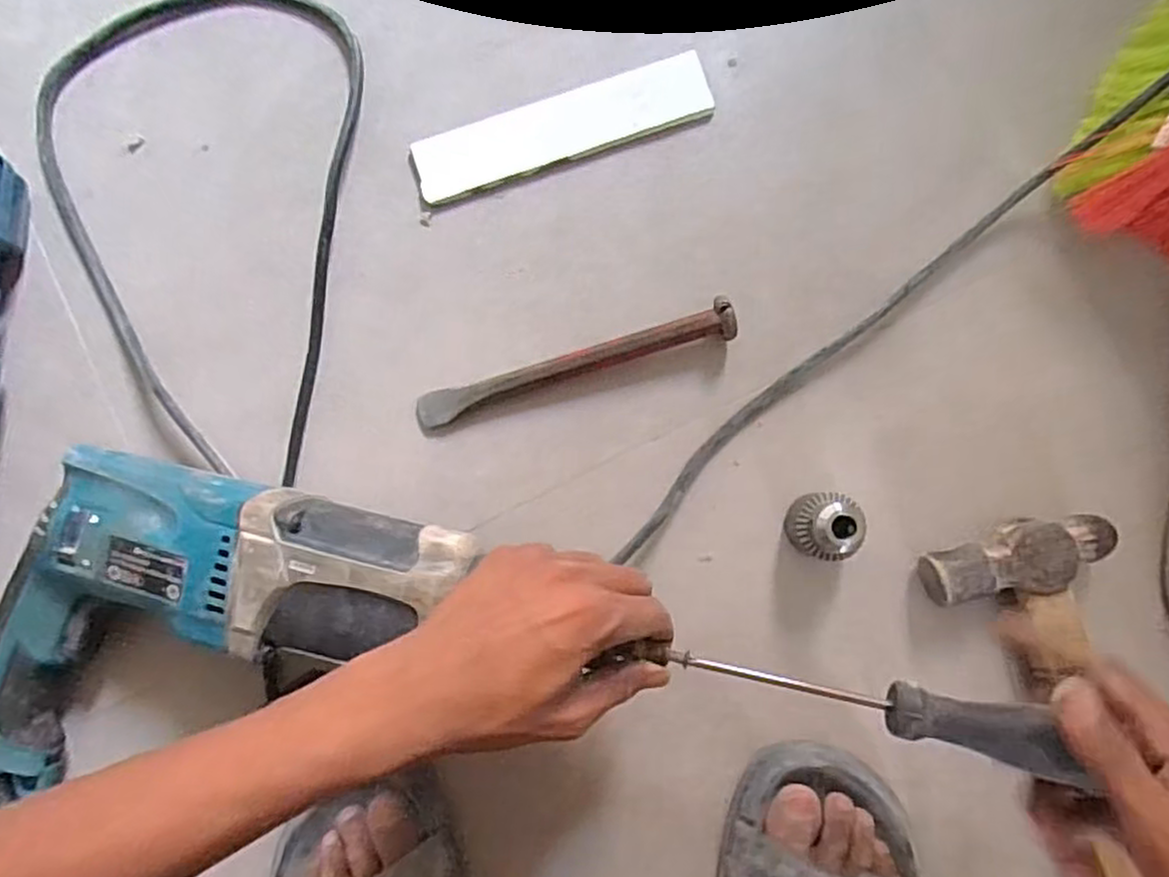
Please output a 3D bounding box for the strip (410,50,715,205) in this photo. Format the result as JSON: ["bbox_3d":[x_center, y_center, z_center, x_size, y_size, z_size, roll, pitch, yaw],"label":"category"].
[{"bbox_3d":[-0.015,-0.207,0.472,0.200,0.006,0.044,-19,86,0],"label":"strip"}]

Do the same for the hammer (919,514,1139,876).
[{"bbox_3d":[0.286,0.199,0.411,0.104,0.029,0.303,-13,85,0],"label":"hammer"}]

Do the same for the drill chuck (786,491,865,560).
[{"bbox_3d":[0.141,0.051,0.418,0.040,0.050,0.039,11,87,2],"label":"drill chuck"}]

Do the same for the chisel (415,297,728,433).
[{"bbox_3d":[-0.007,-0.045,0.441,0.202,0.022,0.022,-18,86,0],"label":"chisel"}]

